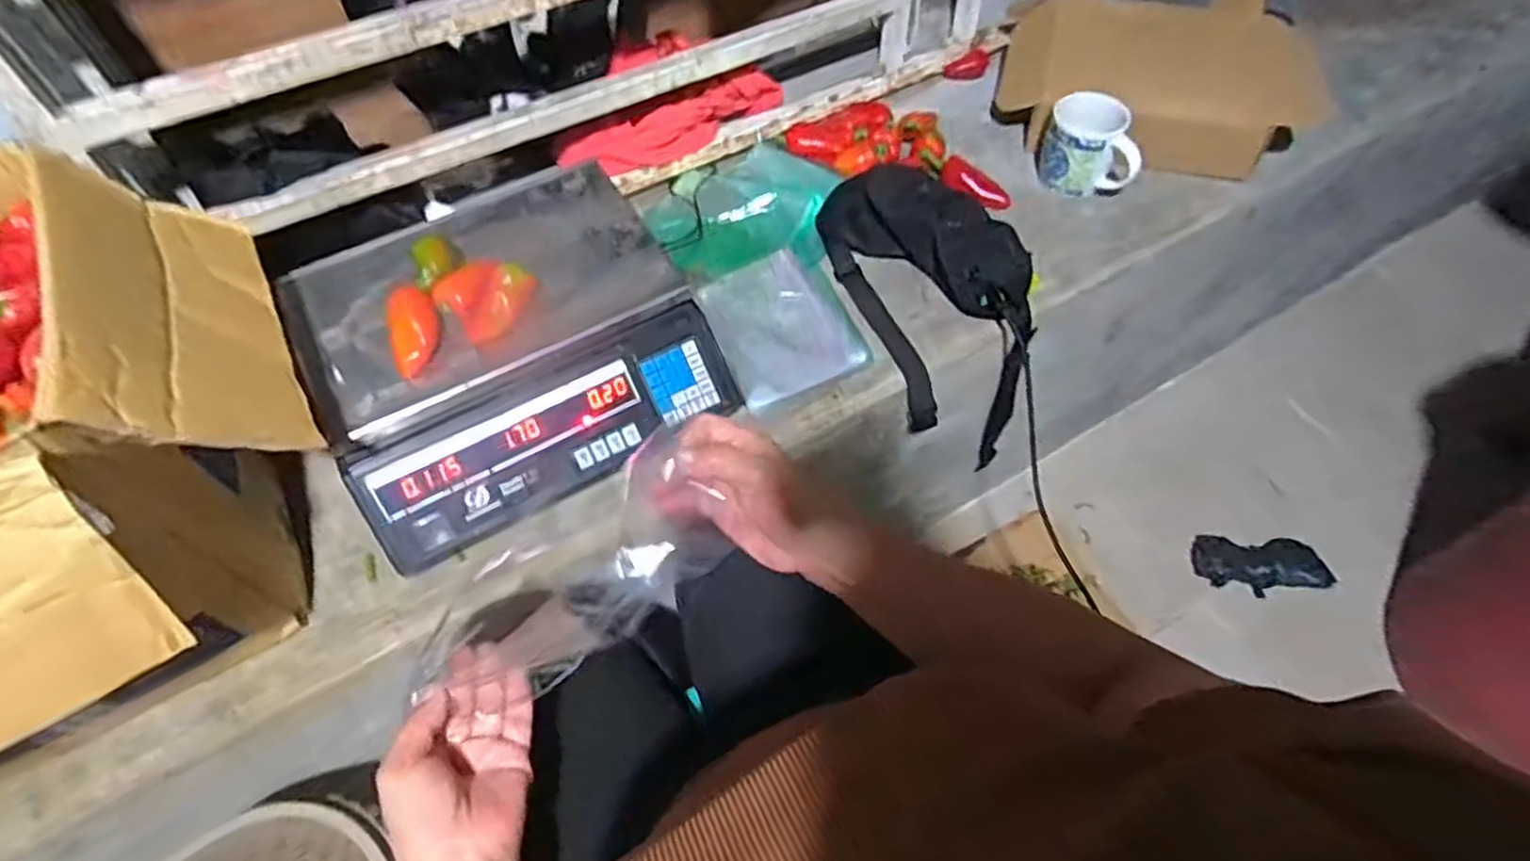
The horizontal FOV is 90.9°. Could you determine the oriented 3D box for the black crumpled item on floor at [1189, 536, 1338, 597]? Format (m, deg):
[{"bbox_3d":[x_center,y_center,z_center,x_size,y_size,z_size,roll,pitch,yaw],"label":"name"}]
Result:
[{"bbox_3d":[0.721,0.194,1.087,0.179,0.034,0.089,3,58,3],"label":"black crumpled item on floor"}]

